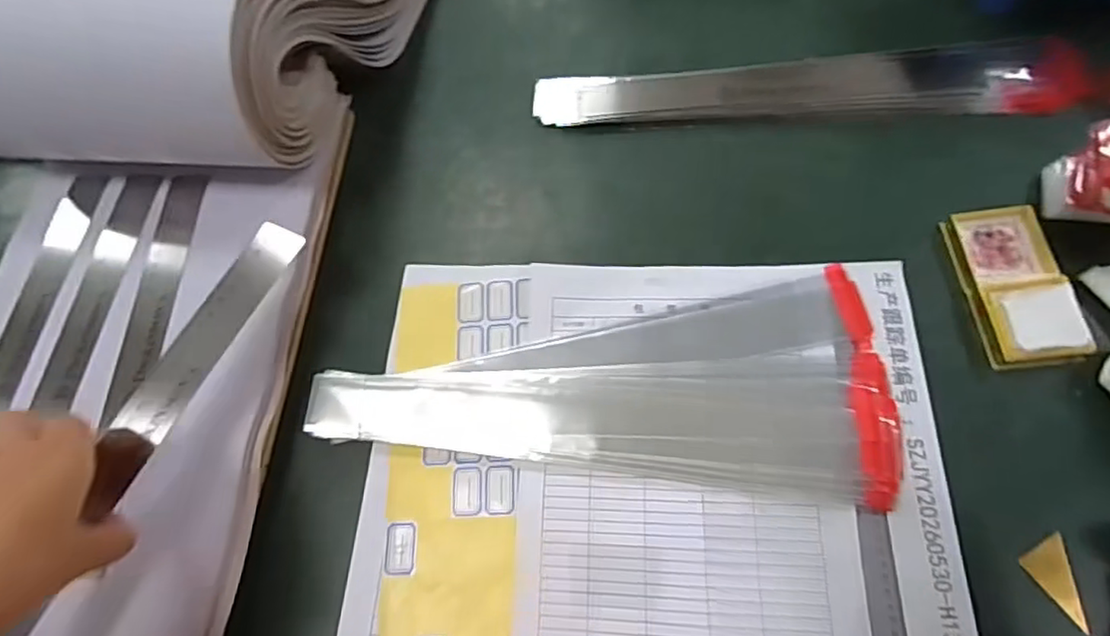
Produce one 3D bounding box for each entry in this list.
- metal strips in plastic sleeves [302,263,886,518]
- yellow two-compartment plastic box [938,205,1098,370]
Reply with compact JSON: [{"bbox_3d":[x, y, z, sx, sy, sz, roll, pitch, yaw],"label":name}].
[{"bbox_3d":[0.026,0.041,0.405,0.370,0.014,0.142,-1,69,7],"label":"metal strips in plastic sleeves"},{"bbox_3d":[0.301,-0.025,0.396,0.060,0.022,0.112,-4,67,1],"label":"yellow two-compartment plastic box"}]

